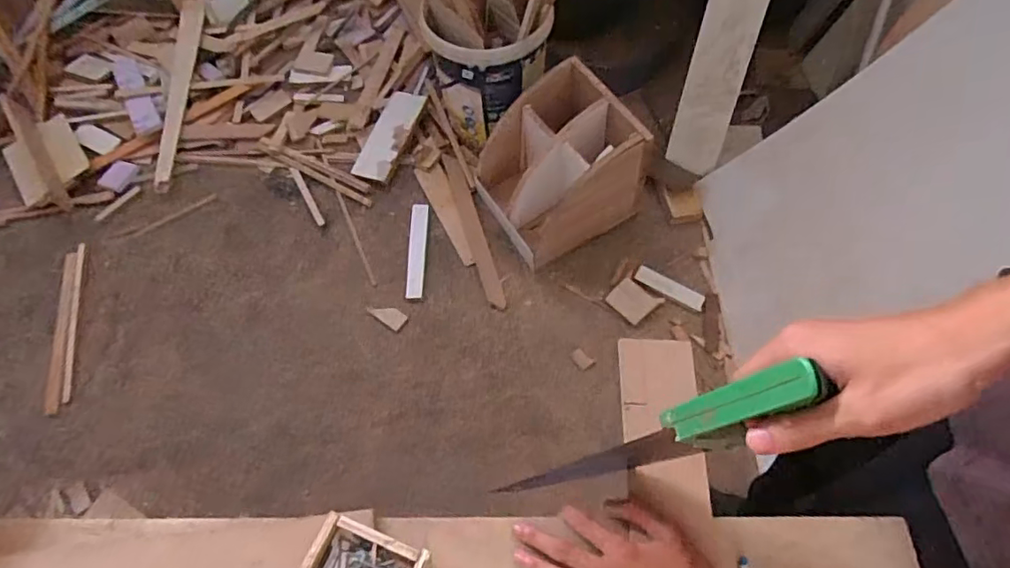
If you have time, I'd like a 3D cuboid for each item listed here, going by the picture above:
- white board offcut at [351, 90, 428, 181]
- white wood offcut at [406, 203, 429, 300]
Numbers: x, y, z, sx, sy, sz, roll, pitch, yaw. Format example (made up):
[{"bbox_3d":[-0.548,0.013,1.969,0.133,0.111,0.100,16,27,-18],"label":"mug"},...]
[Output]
[{"bbox_3d":[-0.323,-0.421,1.608,0.098,0.020,0.282,25,78,-3],"label":"white board offcut"},{"bbox_3d":[-0.229,-0.091,1.506,0.042,0.030,0.265,2,72,2],"label":"white wood offcut"}]

